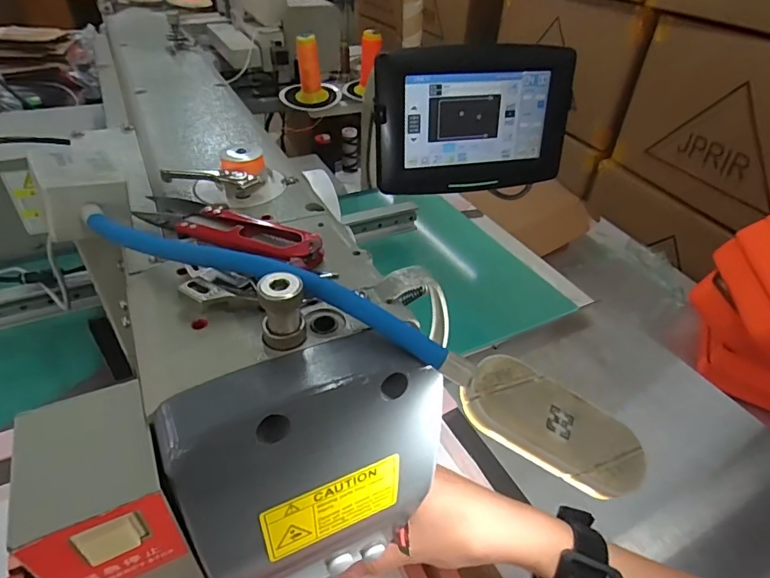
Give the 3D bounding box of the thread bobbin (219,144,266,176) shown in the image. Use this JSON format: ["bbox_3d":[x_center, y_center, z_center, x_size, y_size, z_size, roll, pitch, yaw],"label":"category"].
[{"bbox_3d":[-0.084,-0.076,0.278,0.024,0.012,0.018,-20,45,-27],"label":"thread bobbin"}]

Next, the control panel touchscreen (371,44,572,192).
[{"bbox_3d":[0.096,-0.172,0.486,0.211,0.137,0.032,-8,40,-14],"label":"control panel touchscreen"}]

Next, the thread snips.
[{"bbox_3d":[-0.082,-0.031,0.241,0.121,0.014,0.028,23,43,22],"label":"thread snips"}]

